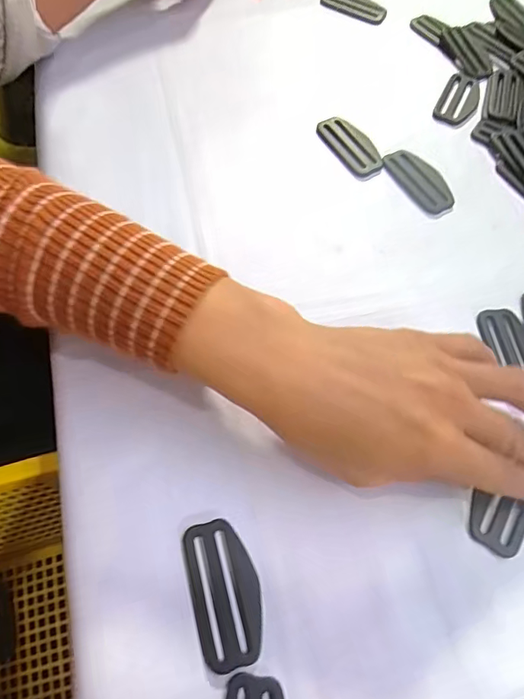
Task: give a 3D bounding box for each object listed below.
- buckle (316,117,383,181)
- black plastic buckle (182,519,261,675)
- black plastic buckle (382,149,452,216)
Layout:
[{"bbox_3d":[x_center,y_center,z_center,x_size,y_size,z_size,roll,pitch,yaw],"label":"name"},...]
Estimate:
[{"bbox_3d":[0.067,-0.151,0.347,0.027,0.006,0.061,-23,66,-14],"label":"buckle"},{"bbox_3d":[-0.016,0.107,0.209,0.029,0.004,0.058,-13,64,-9],"label":"black plastic buckle"},{"bbox_3d":[0.112,-0.119,0.335,0.028,0.009,0.060,-26,66,-15],"label":"black plastic buckle"}]

